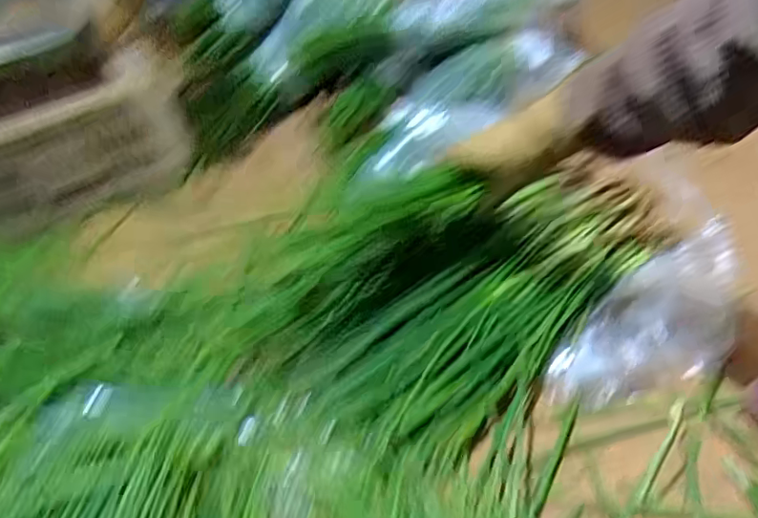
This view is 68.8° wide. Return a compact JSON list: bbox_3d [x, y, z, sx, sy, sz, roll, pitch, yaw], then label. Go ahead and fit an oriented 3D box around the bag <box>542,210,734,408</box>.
[{"bbox_3d":[0.321,0.066,0.627,0.127,0.050,0.319,30,56,34],"label":"bag"}]

